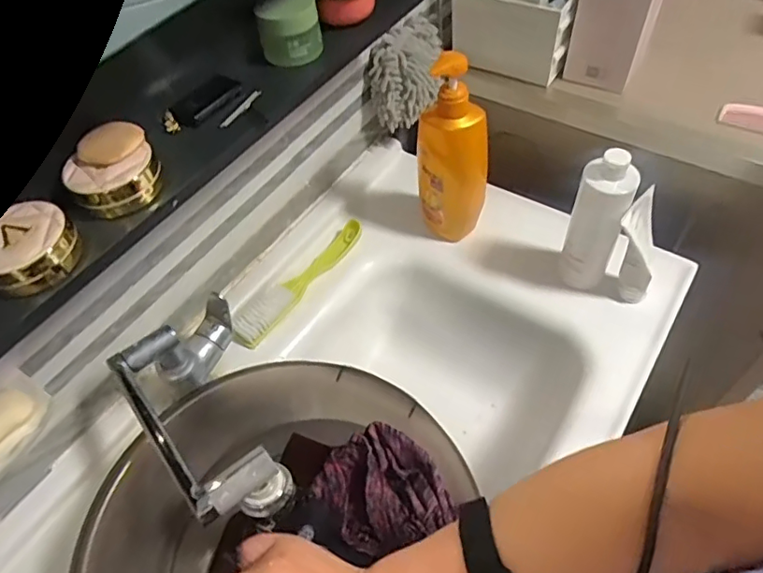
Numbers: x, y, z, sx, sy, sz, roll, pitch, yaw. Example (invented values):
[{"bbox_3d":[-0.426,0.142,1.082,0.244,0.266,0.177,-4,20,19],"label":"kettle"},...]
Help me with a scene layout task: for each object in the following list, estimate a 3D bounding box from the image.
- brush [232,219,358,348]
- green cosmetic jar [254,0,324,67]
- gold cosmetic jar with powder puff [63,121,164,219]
[{"bbox_3d":[-0.110,-0.011,0.750,0.036,0.038,0.235,28,61,24],"label":"brush"},{"bbox_3d":[-0.095,-0.269,0.568,0.061,0.053,0.060,-3,53,4],"label":"green cosmetic jar"},{"bbox_3d":[-0.224,-0.096,0.461,0.070,0.047,0.054,-35,58,-19],"label":"gold cosmetic jar with powder puff"}]

